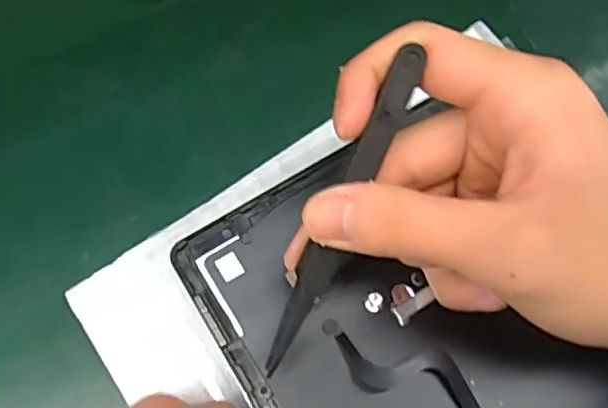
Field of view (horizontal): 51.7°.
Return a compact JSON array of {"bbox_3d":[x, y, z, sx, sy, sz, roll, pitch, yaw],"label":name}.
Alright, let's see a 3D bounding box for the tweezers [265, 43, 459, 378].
[{"bbox_3d":[0.015,0.005,0.198,0.016,0.016,0.105,25,94,9],"label":"tweezers"}]

